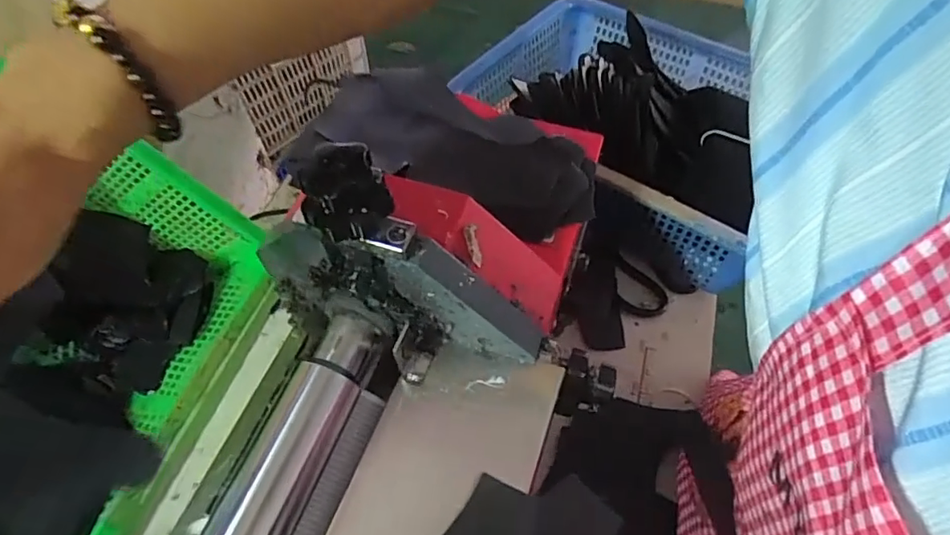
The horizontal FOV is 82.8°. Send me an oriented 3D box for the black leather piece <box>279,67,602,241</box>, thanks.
[{"bbox_3d":[-0.018,-0.106,0.444,0.239,0.030,0.130,17,58,12],"label":"black leather piece"}]

